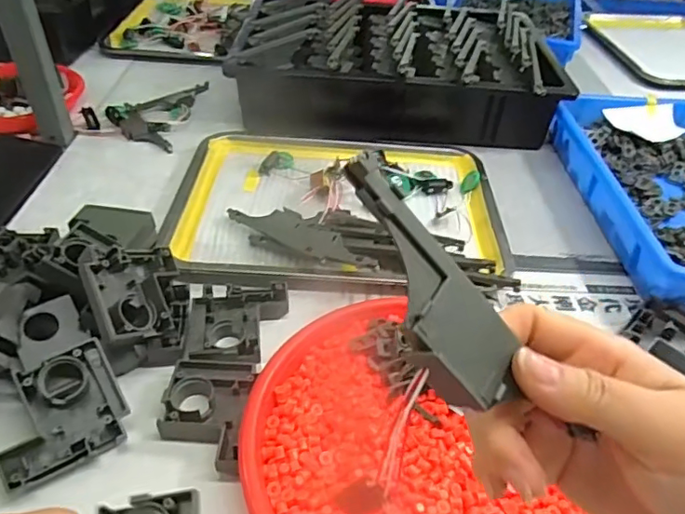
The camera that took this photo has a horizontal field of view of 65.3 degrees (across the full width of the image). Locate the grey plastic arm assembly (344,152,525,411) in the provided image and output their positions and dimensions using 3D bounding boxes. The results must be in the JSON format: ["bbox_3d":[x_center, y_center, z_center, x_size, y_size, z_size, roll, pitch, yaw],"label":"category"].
[{"bbox_3d":[0.028,0.007,0.174,0.035,0.008,0.088,-31,94,-33],"label":"grey plastic arm assembly"}]

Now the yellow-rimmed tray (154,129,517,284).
[{"bbox_3d":[-0.002,-0.067,0.586,0.344,0.025,0.274,3,42,-2],"label":"yellow-rimmed tray"}]

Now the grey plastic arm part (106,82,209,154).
[{"bbox_3d":[-0.256,-0.211,0.737,0.091,0.029,0.190,5,42,1],"label":"grey plastic arm part"}]

